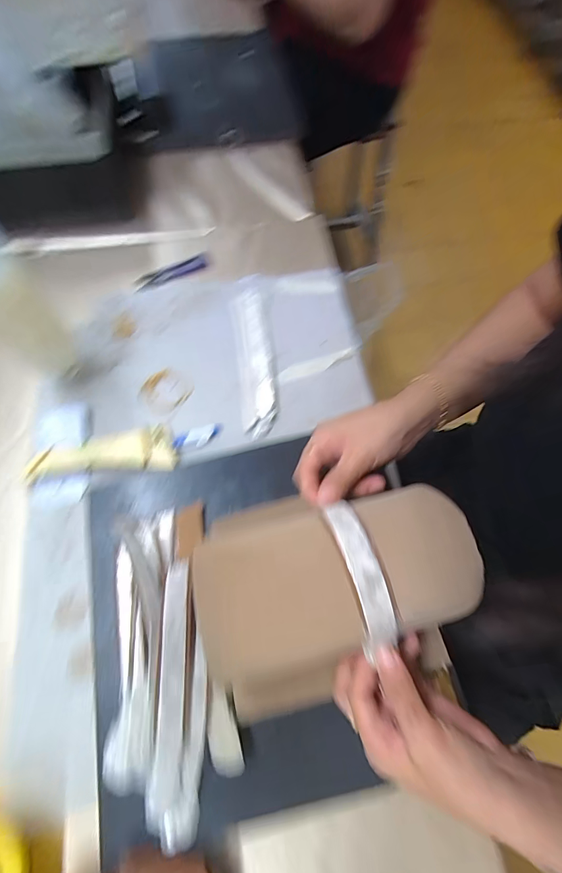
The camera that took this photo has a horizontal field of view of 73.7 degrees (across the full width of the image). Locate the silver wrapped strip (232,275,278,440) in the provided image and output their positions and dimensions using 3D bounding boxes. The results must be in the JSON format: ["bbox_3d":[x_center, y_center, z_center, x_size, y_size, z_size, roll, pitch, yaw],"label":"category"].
[{"bbox_3d":[-0.035,-0.108,0.464,0.042,0.008,0.229,-6,66,-4],"label":"silver wrapped strip"}]

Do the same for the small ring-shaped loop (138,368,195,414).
[{"bbox_3d":[-0.139,-0.055,0.448,0.054,0.005,0.061,42,71,16],"label":"small ring-shaped loop"}]

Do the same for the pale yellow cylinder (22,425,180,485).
[{"bbox_3d":[-0.191,0.015,0.403,0.156,0.017,0.058,-4,66,-3],"label":"pale yellow cylinder"}]

